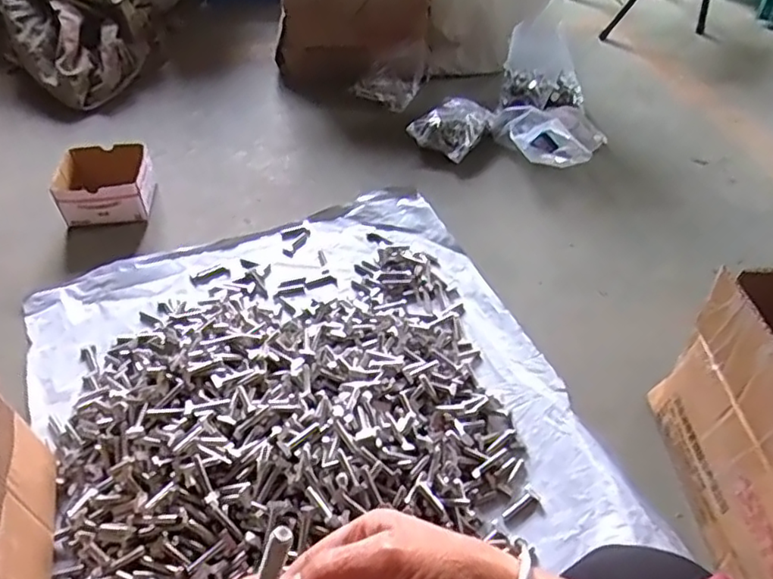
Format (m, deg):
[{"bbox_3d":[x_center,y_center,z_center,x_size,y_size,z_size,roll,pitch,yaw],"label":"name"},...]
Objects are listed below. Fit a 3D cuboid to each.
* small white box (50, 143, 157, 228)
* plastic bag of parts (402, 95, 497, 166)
[{"bbox_3d":[-0.520,-0.194,1.124,0.160,0.085,0.140,-5,45,-6],"label":"small white box"},{"bbox_3d":[0.140,-0.340,1.285,0.128,0.067,0.158,28,51,24],"label":"plastic bag of parts"}]

